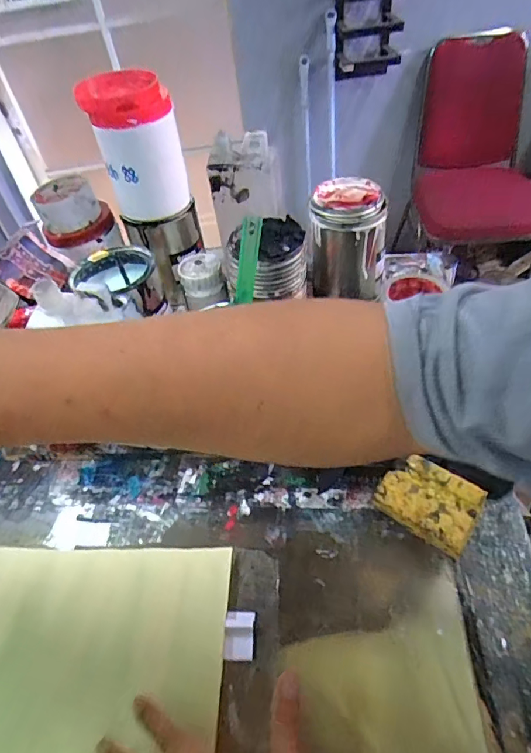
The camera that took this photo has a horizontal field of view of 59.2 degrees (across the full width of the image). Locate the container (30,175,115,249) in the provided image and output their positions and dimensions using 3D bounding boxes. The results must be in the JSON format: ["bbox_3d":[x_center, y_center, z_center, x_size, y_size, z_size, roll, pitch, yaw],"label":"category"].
[{"bbox_3d":[-0.273,-0.236,0.666,0.097,0.056,0.098,-22,48,-12],"label":"container"}]

